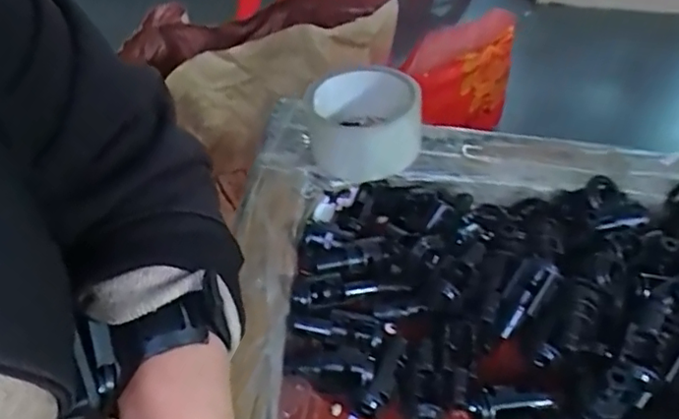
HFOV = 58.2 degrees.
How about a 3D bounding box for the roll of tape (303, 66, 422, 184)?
[{"bbox_3d":[0.017,-0.074,0.479,0.085,0.056,0.097,4,43,-3],"label":"roll of tape"}]

